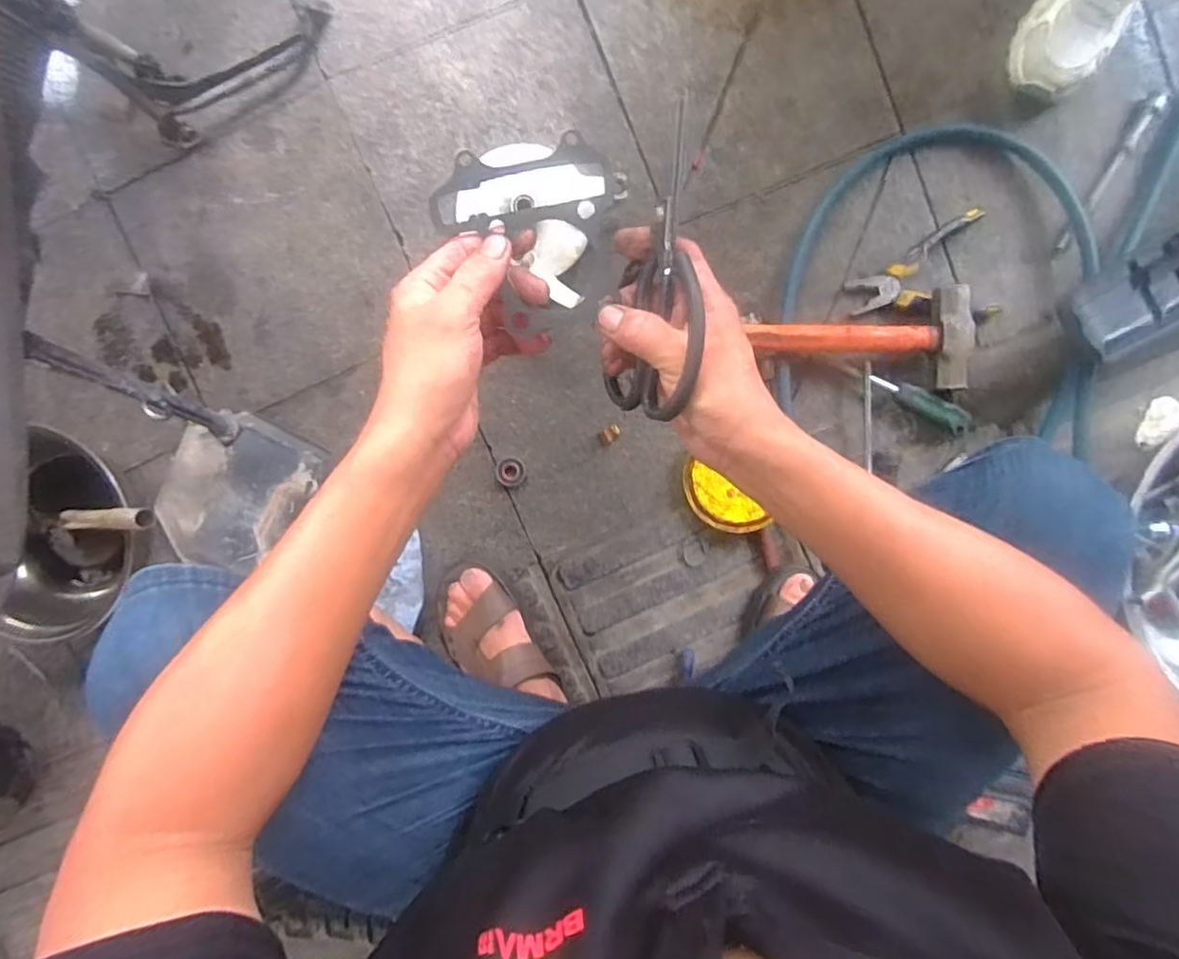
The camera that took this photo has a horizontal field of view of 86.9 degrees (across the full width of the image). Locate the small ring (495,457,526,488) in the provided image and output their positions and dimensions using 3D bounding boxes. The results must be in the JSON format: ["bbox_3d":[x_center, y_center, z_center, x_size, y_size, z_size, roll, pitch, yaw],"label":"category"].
[{"bbox_3d":[-0.092,-0.008,0.725,0.033,0.011,0.034,0,96,4],"label":"small ring"}]

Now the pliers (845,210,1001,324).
[{"bbox_3d":[0.394,-0.233,0.733,0.175,0.031,0.120,-15,95,6],"label":"pliers"}]

